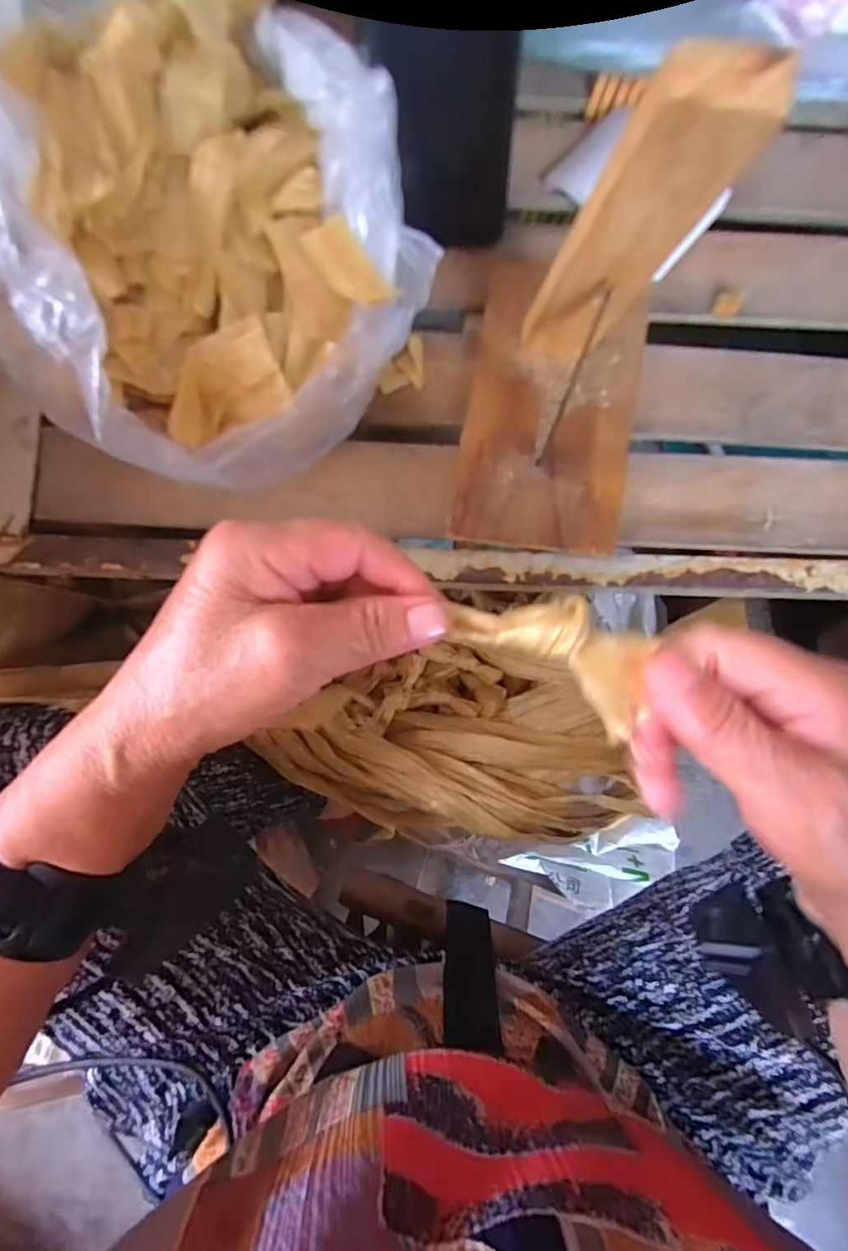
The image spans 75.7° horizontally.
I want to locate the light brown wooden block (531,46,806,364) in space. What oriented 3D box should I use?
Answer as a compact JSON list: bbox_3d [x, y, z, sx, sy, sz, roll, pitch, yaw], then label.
[{"bbox_3d":[0.084,-0.163,0.237,0.047,0.160,0.011,12,87,-3],"label":"light brown wooden block"}]

